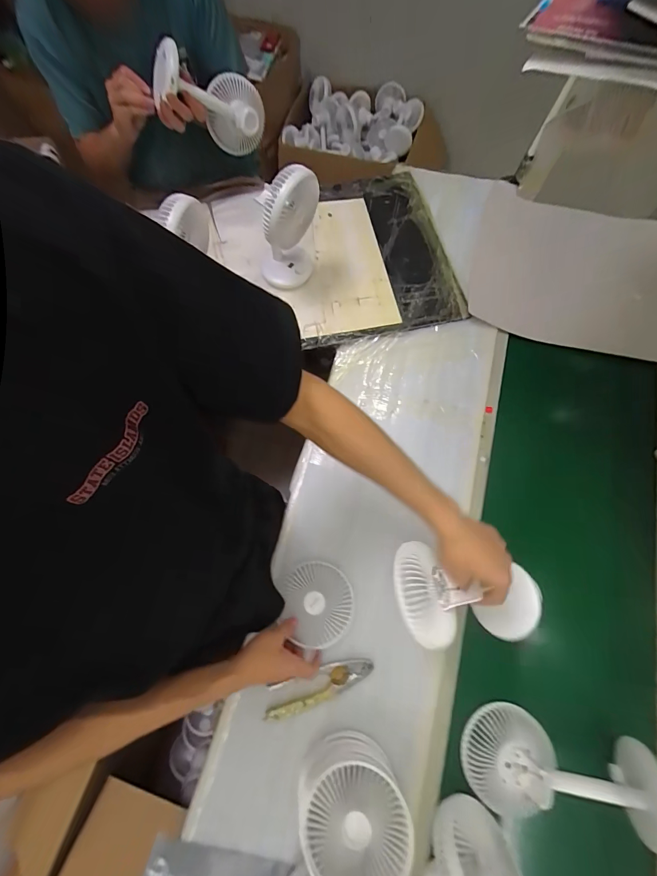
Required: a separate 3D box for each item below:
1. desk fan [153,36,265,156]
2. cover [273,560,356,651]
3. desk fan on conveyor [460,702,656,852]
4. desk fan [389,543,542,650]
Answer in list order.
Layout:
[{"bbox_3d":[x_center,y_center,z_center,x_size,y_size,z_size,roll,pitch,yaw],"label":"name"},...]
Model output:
[{"bbox_3d":[-0.243,-0.692,0.743,0.216,0.125,0.100,-4,63,-45],"label":"desk fan"},{"bbox_3d":[-0.020,0.271,0.586,0.117,0.018,0.123,-7,70,-2],"label":"cover"},{"bbox_3d":[0.318,0.465,0.506,0.239,0.084,0.119,0,69,17],"label":"desk fan on conveyor"},{"bbox_3d":[0.199,0.232,0.508,0.211,0.096,0.121,18,70,-18],"label":"desk fan"}]

